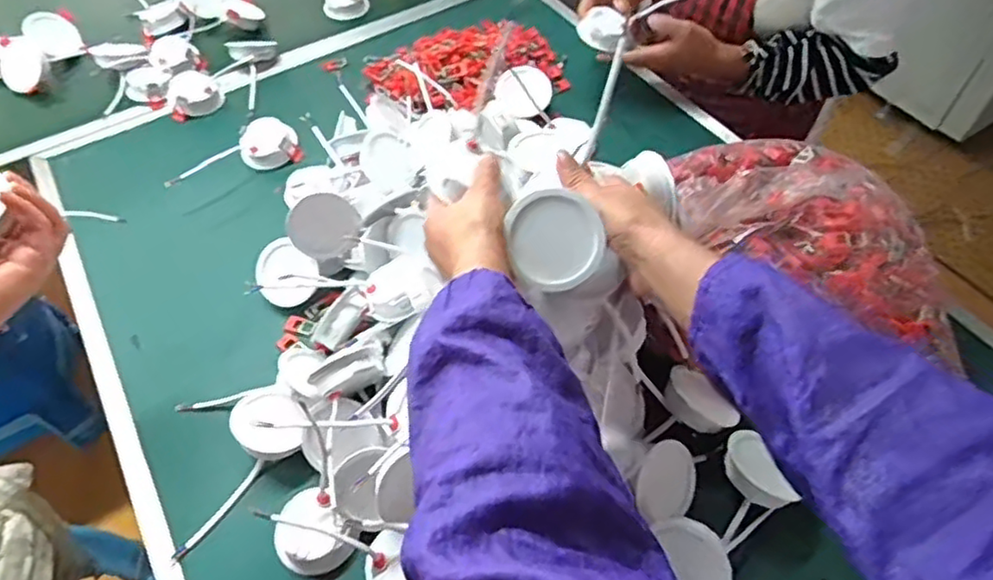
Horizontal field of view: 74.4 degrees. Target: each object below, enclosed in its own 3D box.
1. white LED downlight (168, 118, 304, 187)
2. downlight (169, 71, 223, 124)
[{"bbox_3d":[-0.335,-0.176,0.834,0.159,0.041,0.068,-24,58,-14],"label":"white LED downlight"},{"bbox_3d":[-0.426,-0.278,0.924,0.067,0.029,0.074,-13,56,-7],"label":"downlight"}]

